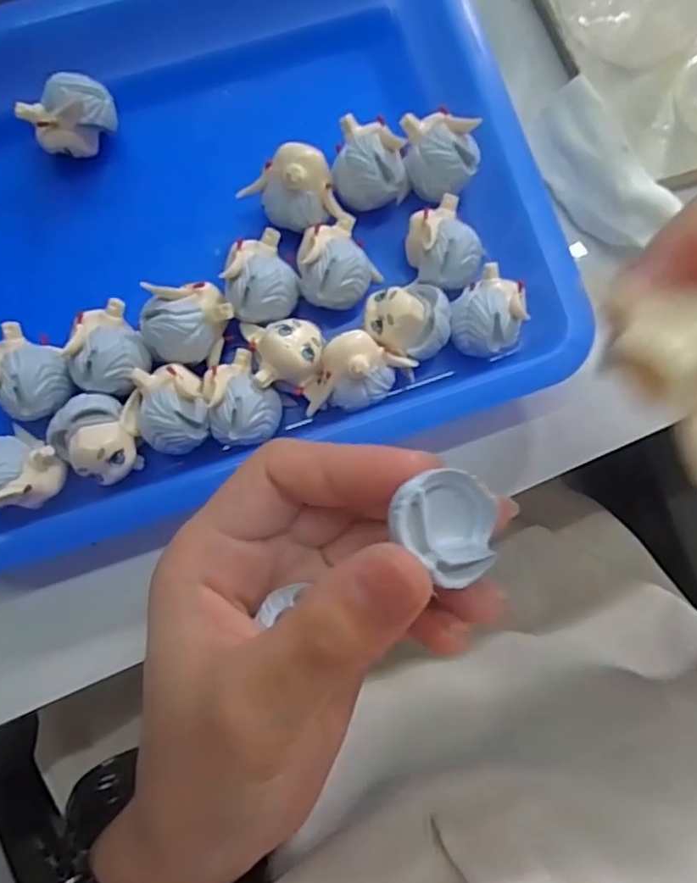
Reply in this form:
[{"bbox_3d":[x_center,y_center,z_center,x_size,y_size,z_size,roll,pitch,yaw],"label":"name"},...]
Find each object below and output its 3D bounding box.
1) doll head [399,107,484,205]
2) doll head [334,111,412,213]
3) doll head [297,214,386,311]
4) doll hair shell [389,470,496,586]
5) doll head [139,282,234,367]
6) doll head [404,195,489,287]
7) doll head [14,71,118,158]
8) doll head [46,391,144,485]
[{"bbox_3d":[0.031,-0.096,0.218,0.024,0.023,0.029,1,84,-2],"label":"doll head"},{"bbox_3d":[0.008,-0.093,0.216,0.026,0.024,0.026,0,84,-2],"label":"doll head"},{"bbox_3d":[-0.004,-0.058,0.210,0.027,0.019,0.025,0,84,-2],"label":"doll head"},{"bbox_3d":[0.021,0.018,0.133,0.021,0.012,0.023,0,84,-2],"label":"doll hair shell"},{"bbox_3d":[-0.052,-0.038,0.204,0.029,0.020,0.023,-12,85,-3],"label":"doll head"},{"bbox_3d":[0.032,-0.065,0.214,0.022,0.023,0.027,-30,86,-5],"label":"doll head"},{"bbox_3d":[-0.094,-0.110,0.213,0.028,0.023,0.021,-35,86,-5],"label":"doll head"},{"bbox_3d":[-0.080,-0.001,0.199,0.024,0.017,0.027,3,84,-2],"label":"doll head"}]

